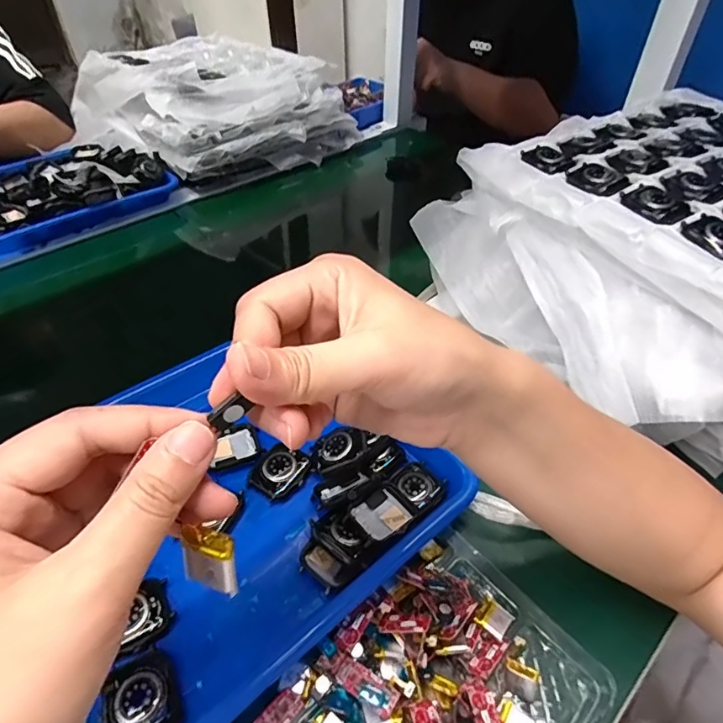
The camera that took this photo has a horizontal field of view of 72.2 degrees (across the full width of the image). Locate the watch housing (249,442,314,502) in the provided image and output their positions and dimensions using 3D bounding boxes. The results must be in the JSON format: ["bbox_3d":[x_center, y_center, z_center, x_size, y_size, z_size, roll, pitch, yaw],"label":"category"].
[{"bbox_3d":[-0.059,0.080,0.363,0.034,0.013,0.038,28,50,26],"label":"watch housing"}]

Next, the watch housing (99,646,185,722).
[{"bbox_3d":[-0.118,0.181,0.265,0.036,0.014,0.043,-22,48,-22],"label":"watch housing"}]

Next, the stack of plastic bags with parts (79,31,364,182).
[{"bbox_3d":[-0.259,-0.431,0.821,0.349,0.113,0.367,-29,51,-27],"label":"stack of plastic bags with parts"}]

